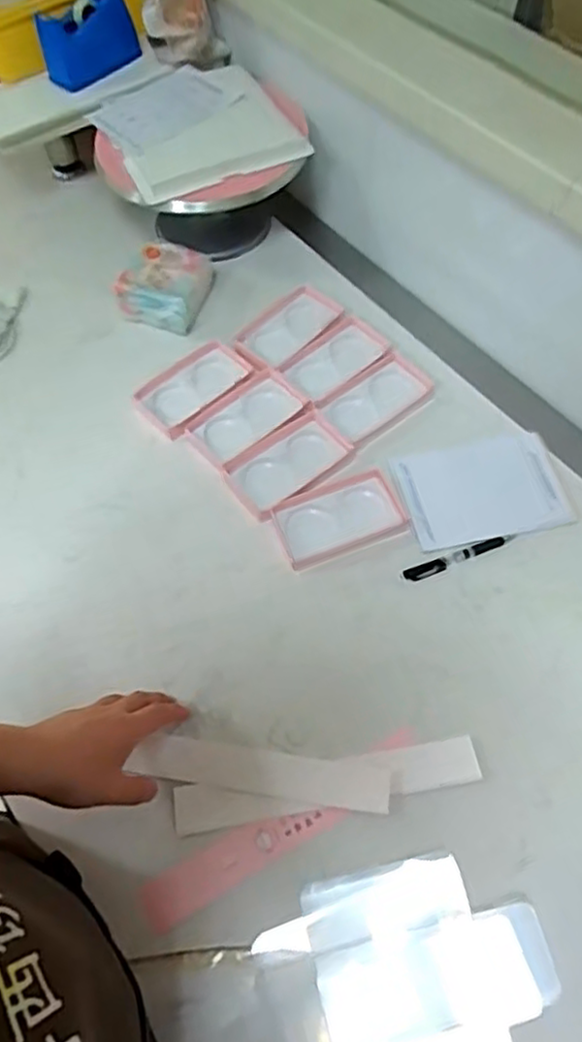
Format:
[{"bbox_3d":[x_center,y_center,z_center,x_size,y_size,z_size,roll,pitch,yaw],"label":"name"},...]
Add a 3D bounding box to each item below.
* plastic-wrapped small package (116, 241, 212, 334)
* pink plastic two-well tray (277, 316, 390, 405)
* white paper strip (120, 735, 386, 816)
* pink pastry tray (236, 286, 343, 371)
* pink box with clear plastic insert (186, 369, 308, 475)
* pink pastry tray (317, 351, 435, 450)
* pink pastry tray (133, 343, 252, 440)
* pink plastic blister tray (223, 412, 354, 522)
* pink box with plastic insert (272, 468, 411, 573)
[{"bbox_3d":[-0.179,-0.325,0.932,0.108,0.060,0.122,11,62,8],"label":"plastic-wrapped small package"},{"bbox_3d":[0.061,-0.218,0.894,0.153,0.018,0.078,-40,67,-19],"label":"pink plastic two-well tray"},{"bbox_3d":[-0.026,0.241,0.634,0.235,0.004,0.042,7,52,5],"label":"white paper strip"},{"bbox_3d":[0.000,-0.263,0.914,0.085,0.021,0.149,37,68,19],"label":"pink pastry tray"},{"bbox_3d":[-0.052,-0.129,0.847,0.151,0.028,0.078,-40,67,-19],"label":"pink box with clear plastic insert"},{"bbox_3d":[0.111,-0.157,0.858,0.150,0.023,0.079,-37,66,-18],"label":"pink pastry tray"},{"bbox_3d":[-0.123,-0.173,0.874,0.149,0.039,0.088,-40,67,-19],"label":"pink pastry tray"},{"bbox_3d":[0.000,-0.069,0.799,0.147,0.030,0.085,-33,65,-16],"label":"pink plastic blister tray"},{"bbox_3d":[0.056,-0.003,0.765,0.143,0.021,0.084,-20,62,-10],"label":"pink box with plastic insert"}]

